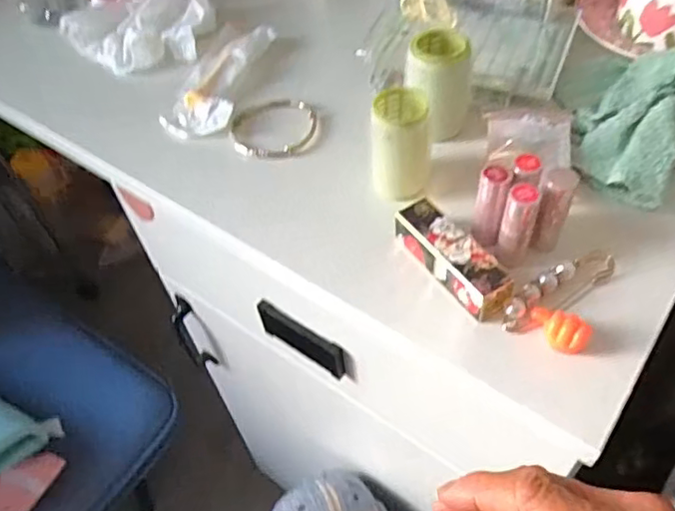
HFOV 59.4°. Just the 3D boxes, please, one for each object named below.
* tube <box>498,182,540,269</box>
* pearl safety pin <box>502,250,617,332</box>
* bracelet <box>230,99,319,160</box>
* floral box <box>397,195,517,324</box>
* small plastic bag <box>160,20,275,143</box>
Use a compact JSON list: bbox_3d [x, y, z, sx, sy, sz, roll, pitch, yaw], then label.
[{"bbox_3d":[0.098,-0.016,0.320,0.016,0.050,0.014,9,53,10],"label":"tube"},{"bbox_3d":[0.121,0.018,0.322,0.077,0.009,0.020,-29,56,-18],"label":"pearl safety pin"},{"bbox_3d":[-0.045,-0.092,0.424,0.061,0.005,0.061,-2,52,2],"label":"bracelet"},{"bbox_3d":[0.064,0.001,0.331,0.026,0.024,0.077,-31,57,-19],"label":"floral box"},{"bbox_3d":[-0.092,-0.142,0.463,0.053,0.012,0.136,12,54,12],"label":"small plastic bag"}]

